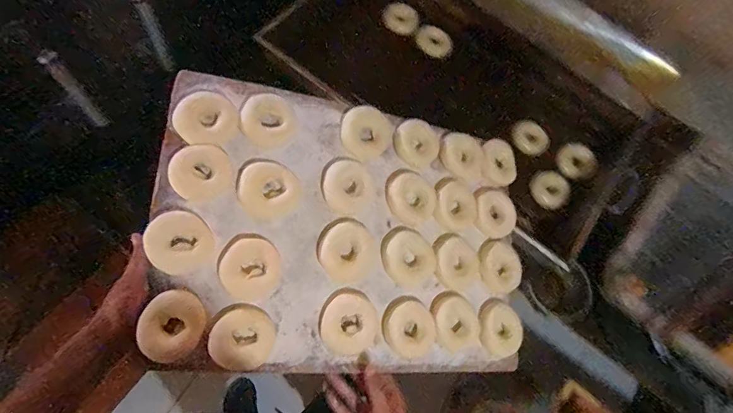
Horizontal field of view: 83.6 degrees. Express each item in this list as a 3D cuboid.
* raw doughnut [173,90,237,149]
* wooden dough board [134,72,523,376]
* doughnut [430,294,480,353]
[{"bbox_3d":[-0.233,-0.128,0.593,0.081,0.020,0.080,-7,87,-24],"label":"raw doughnut"},{"bbox_3d":[-0.009,0.038,0.645,0.581,0.021,0.411,9,75,-20],"label":"wooden dough board"},{"bbox_3d":[0.143,0.191,0.676,0.085,0.023,0.091,-2,77,-25],"label":"doughnut"}]

